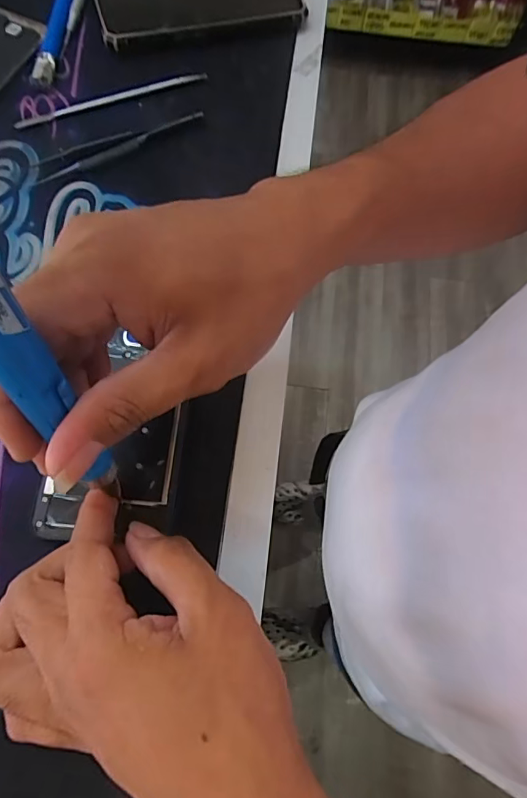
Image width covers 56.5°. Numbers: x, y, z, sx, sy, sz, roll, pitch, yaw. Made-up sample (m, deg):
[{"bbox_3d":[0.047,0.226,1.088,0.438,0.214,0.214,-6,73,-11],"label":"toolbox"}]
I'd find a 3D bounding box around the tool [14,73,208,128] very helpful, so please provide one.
[{"bbox_3d":[-0.112,-0.224,0.365,0.145,0.007,0.009,-20,72,-10],"label":"tool"}]

